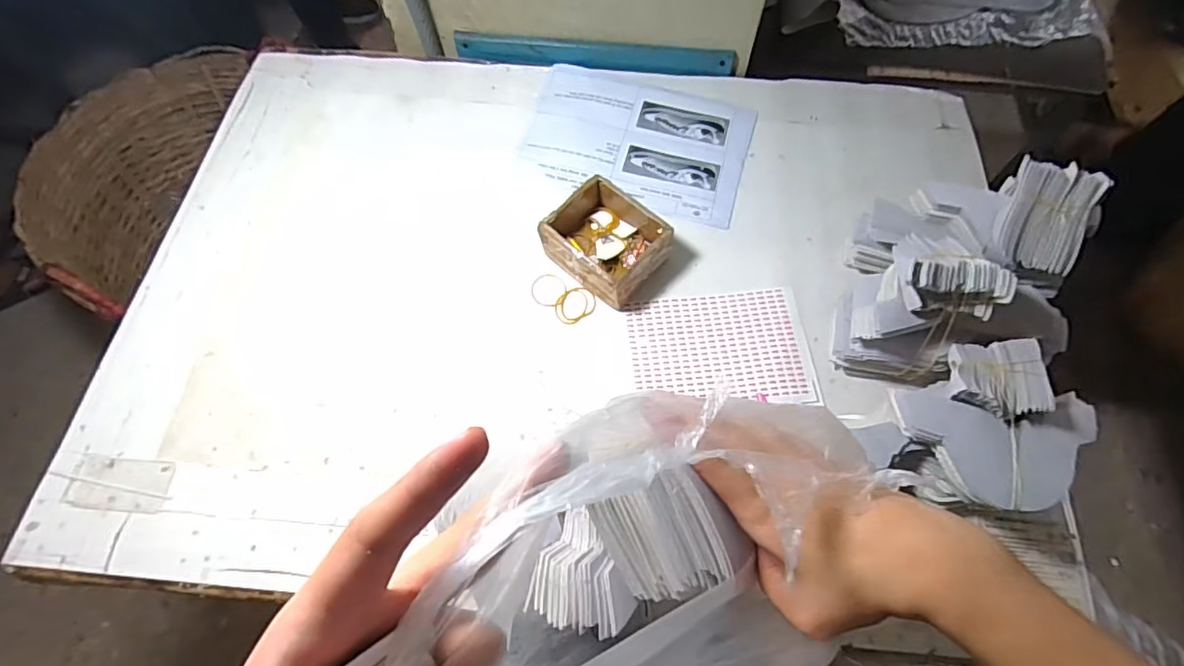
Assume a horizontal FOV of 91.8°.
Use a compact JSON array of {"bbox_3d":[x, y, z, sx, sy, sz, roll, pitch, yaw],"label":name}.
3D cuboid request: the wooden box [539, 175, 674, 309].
[{"bbox_3d":[0.017,-0.105,0.656,0.130,0.056,0.120,41,71,17],"label":"wooden box"}]

